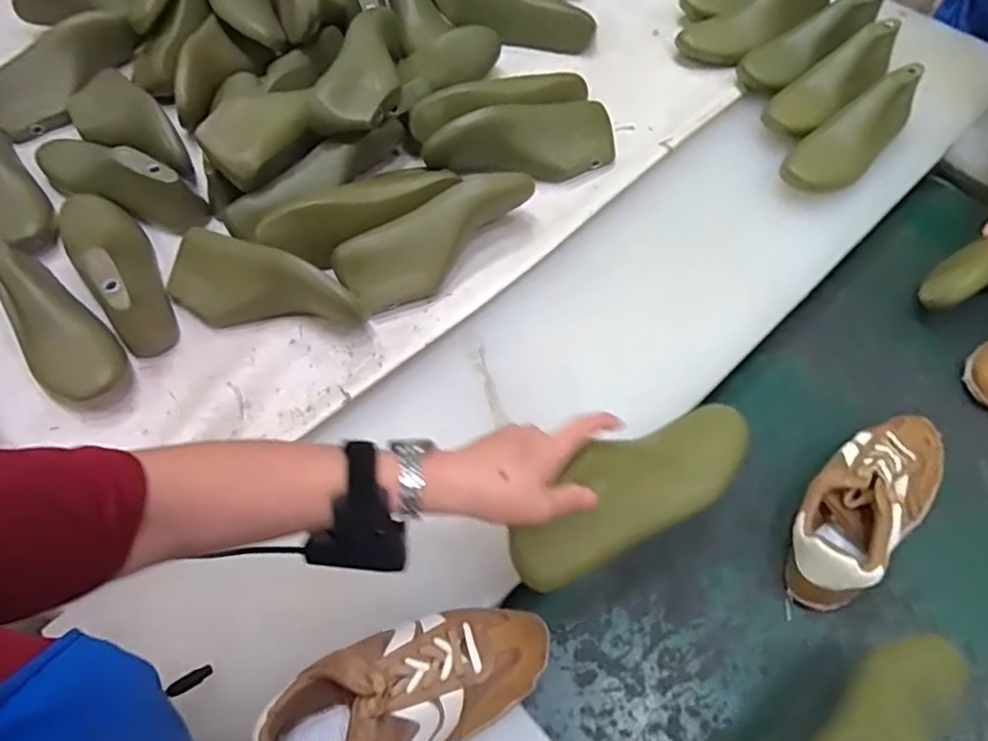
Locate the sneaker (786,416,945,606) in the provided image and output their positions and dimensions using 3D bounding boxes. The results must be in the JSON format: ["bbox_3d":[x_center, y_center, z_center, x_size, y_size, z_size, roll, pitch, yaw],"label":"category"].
[{"bbox_3d":[0.346,0.121,0.589,0.224,0.069,0.092,-36,65,-18],"label":"sneaker"}]

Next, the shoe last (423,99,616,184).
[{"bbox_3d":[0.036,-0.263,0.742,0.227,0.070,0.071,-17,61,-8],"label":"shoe last"}]

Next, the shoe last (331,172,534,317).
[{"bbox_3d":[-0.051,-0.137,0.675,0.234,0.066,0.077,-25,62,-13],"label":"shoe last"}]

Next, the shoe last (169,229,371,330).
[{"bbox_3d":[-0.238,-0.080,0.634,0.218,0.075,0.066,20,62,12],"label":"shoe last"}]

